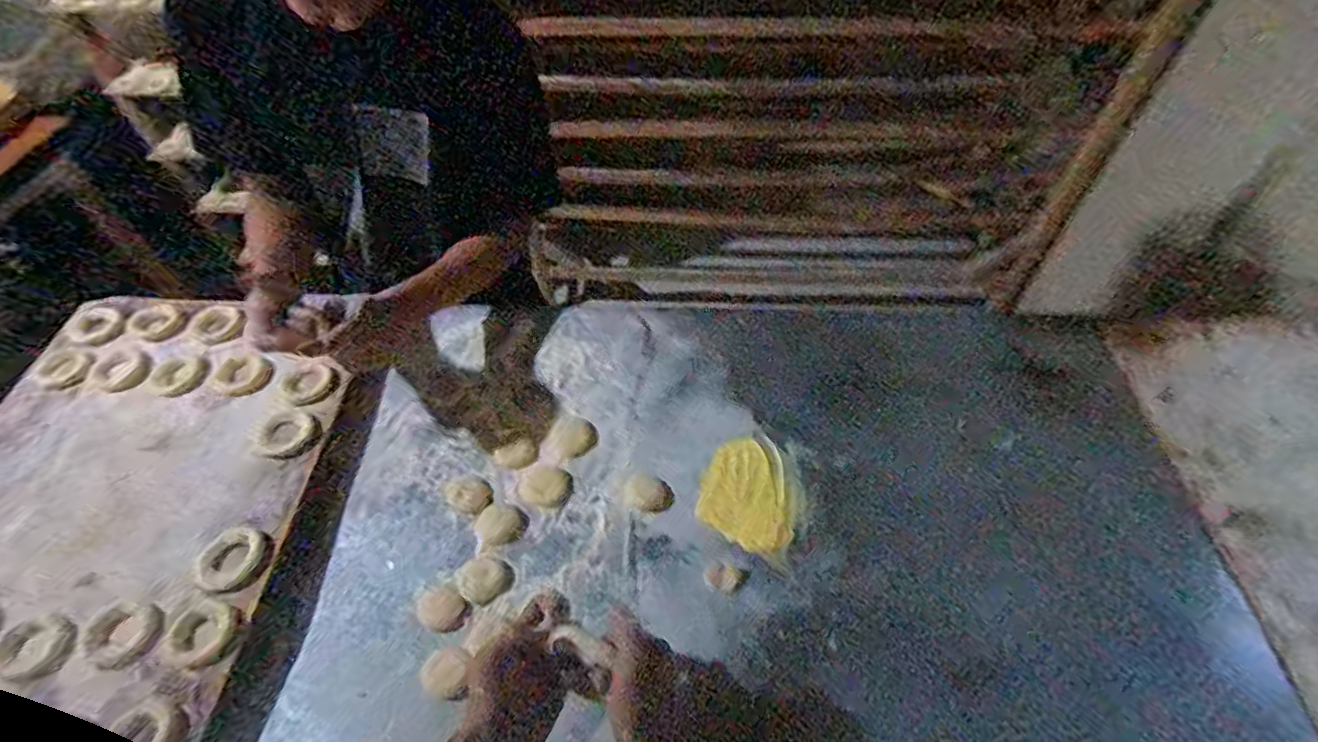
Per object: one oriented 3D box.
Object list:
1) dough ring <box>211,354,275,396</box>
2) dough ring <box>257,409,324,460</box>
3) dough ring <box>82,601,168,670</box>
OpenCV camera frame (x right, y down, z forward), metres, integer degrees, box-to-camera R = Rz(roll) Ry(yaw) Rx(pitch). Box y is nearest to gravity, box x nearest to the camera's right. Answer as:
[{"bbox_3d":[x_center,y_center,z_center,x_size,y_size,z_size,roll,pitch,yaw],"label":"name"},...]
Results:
[{"bbox_3d":[-0.547,0.006,0.816,0.079,0.015,0.059,19,56,16],"label":"dough ring"},{"bbox_3d":[-0.453,0.079,0.759,0.076,0.015,0.064,14,54,12],"label":"dough ring"},{"bbox_3d":[-0.547,0.268,0.634,0.079,0.009,0.064,20,54,15],"label":"dough ring"}]

